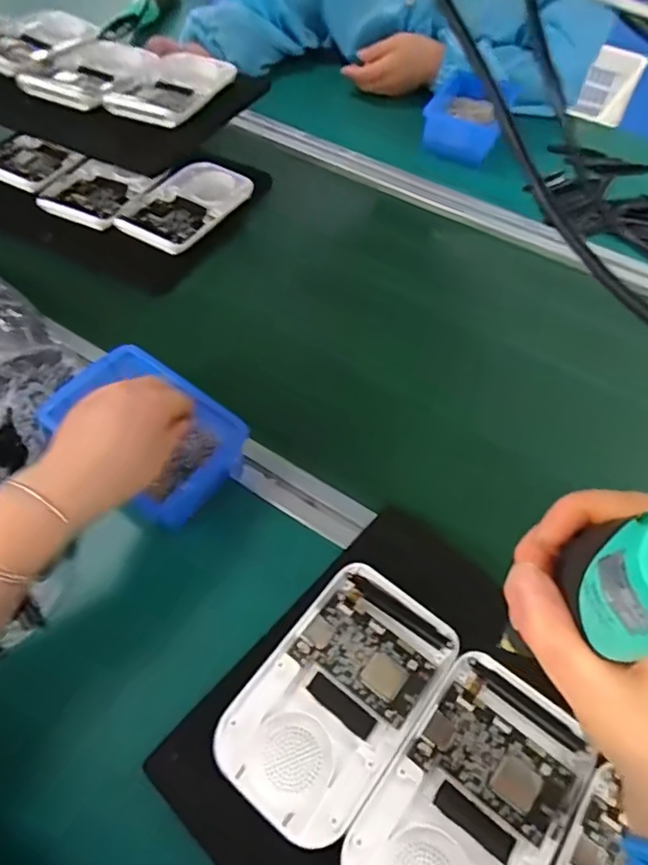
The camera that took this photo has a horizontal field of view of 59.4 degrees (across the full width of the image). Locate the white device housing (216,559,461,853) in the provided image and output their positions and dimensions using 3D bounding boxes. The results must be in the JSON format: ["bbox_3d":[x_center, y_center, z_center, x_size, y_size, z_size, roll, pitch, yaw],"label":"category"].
[{"bbox_3d":[0.009,0.167,0.366,0.098,0.015,0.155,34,59,20],"label":"white device housing"}]

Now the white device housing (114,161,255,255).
[{"bbox_3d":[-0.165,-0.270,0.671,0.100,0.020,0.158,30,63,20],"label":"white device housing"}]

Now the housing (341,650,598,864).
[{"bbox_3d":[0.088,0.218,0.334,0.097,0.012,0.157,34,59,20],"label":"housing"}]

